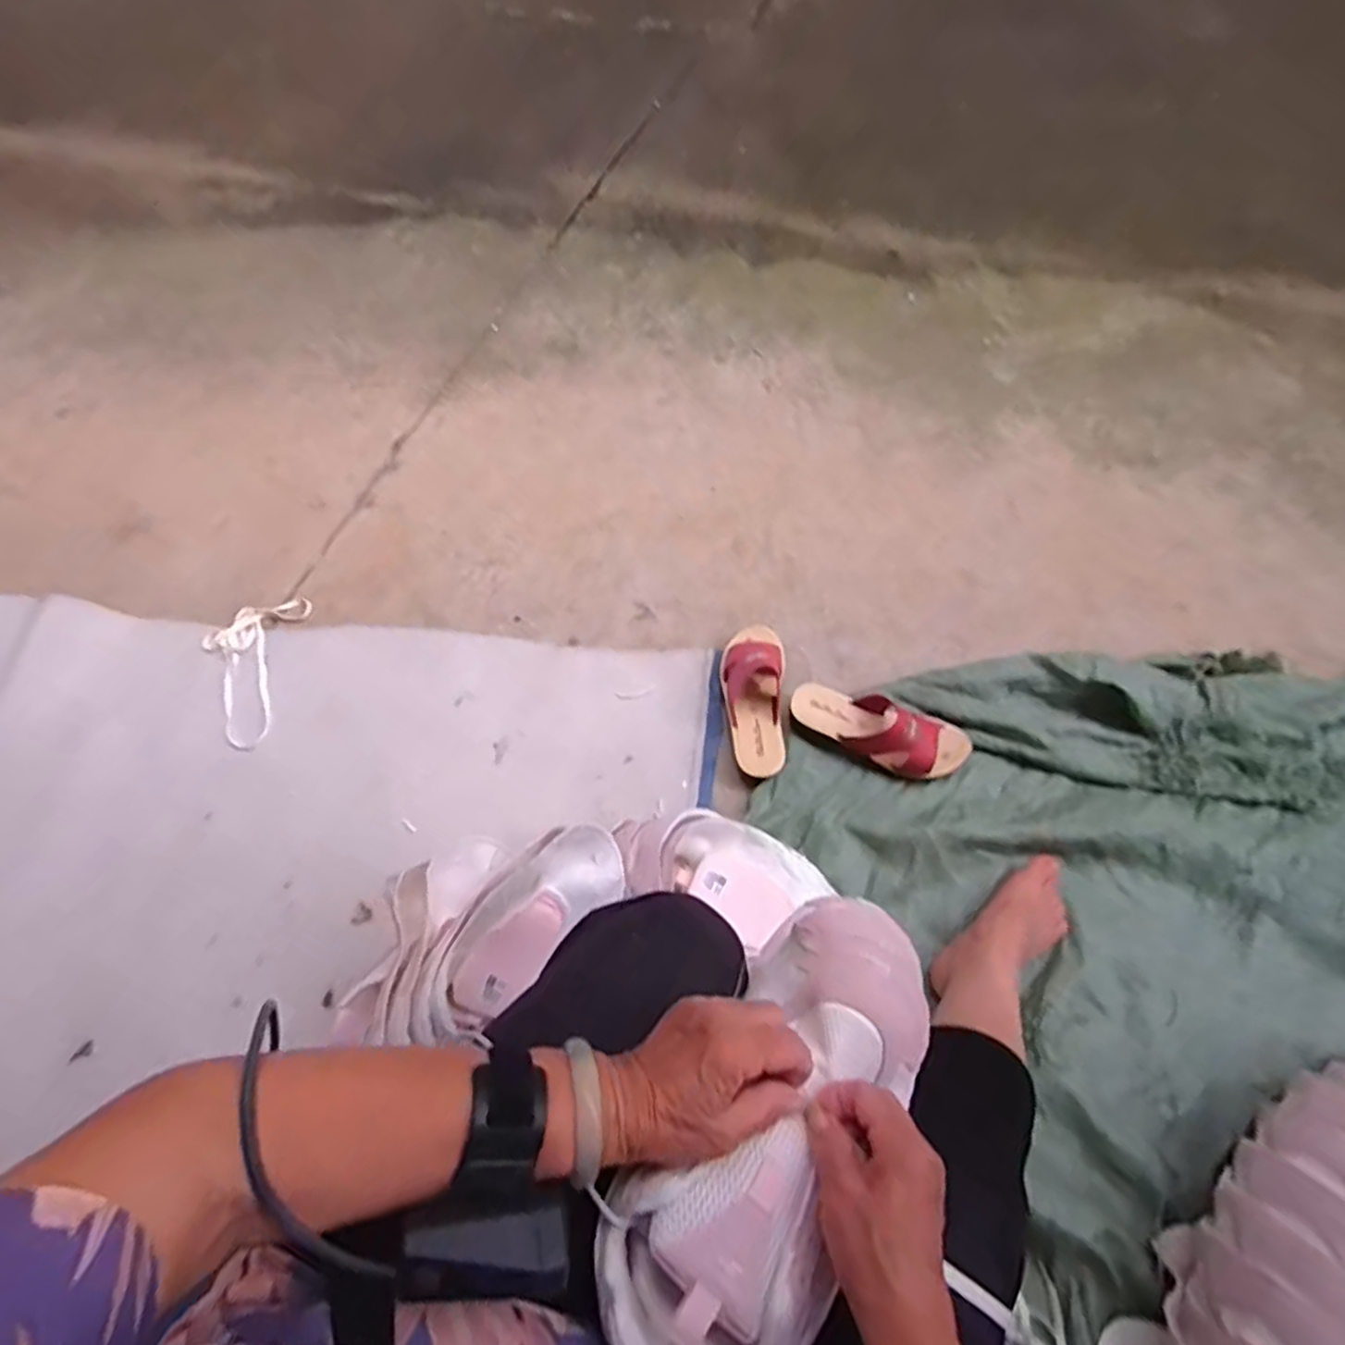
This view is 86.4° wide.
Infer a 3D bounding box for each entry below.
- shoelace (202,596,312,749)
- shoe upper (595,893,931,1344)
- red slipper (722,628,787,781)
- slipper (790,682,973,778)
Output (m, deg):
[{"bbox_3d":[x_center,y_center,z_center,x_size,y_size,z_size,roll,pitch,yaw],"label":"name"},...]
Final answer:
[{"bbox_3d":[-0.624,-0.006,1.048,0.138,0.014,0.249,-3,61,0],"label":"shoelace"},{"bbox_3d":[0.066,0.260,0.419,0.114,0.062,0.274,29,58,17],"label":"shoe upper"},{"bbox_3d":[0.109,0.025,0.962,0.085,0.076,0.233,4,61,4],"label":"red slipper"},{"bbox_3d":[0.271,0.071,0.934,0.233,0.064,0.087,18,63,12],"label":"slipper"}]

